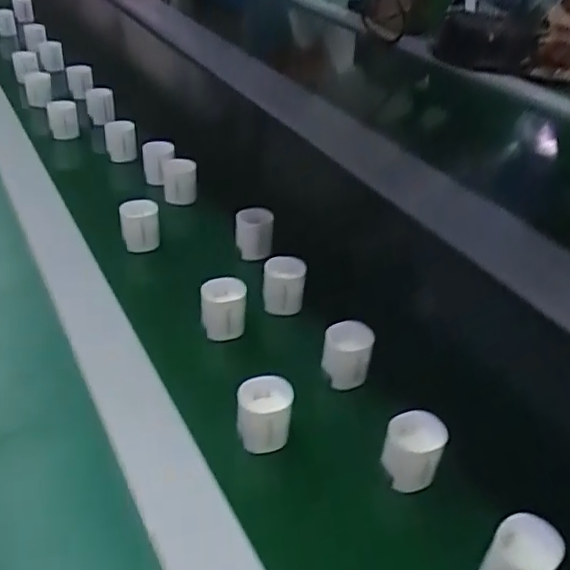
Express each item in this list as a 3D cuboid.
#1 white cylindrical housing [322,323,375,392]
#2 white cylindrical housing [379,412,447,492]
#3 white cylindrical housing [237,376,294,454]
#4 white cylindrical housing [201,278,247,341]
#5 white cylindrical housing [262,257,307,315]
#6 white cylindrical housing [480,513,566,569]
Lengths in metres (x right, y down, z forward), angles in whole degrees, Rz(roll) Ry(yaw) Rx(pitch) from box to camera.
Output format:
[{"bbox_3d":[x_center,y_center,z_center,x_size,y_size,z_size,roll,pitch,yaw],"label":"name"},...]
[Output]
[{"bbox_3d":[0.041,0.047,0.409,0.031,0.037,0.026,6,37,2],"label":"white cylindrical housing"},{"bbox_3d":[0.072,0.093,0.341,0.030,0.037,0.027,19,39,18],"label":"white cylindrical housing"},{"bbox_3d":[-0.012,0.076,0.359,0.031,0.033,0.029,3,37,-2],"label":"white cylindrical housing"},{"bbox_3d":[-0.044,0.018,0.439,0.031,0.035,0.031,3,37,-2],"label":"white cylindrical housing"},{"bbox_3d":[0.000,-0.001,0.468,0.031,0.036,0.031,6,37,2],"label":"white cylindrical housing"},{"bbox_3d":[0.113,0.132,0.292,0.029,0.033,0.028,3,37,-2],"label":"white cylindrical housing"}]

